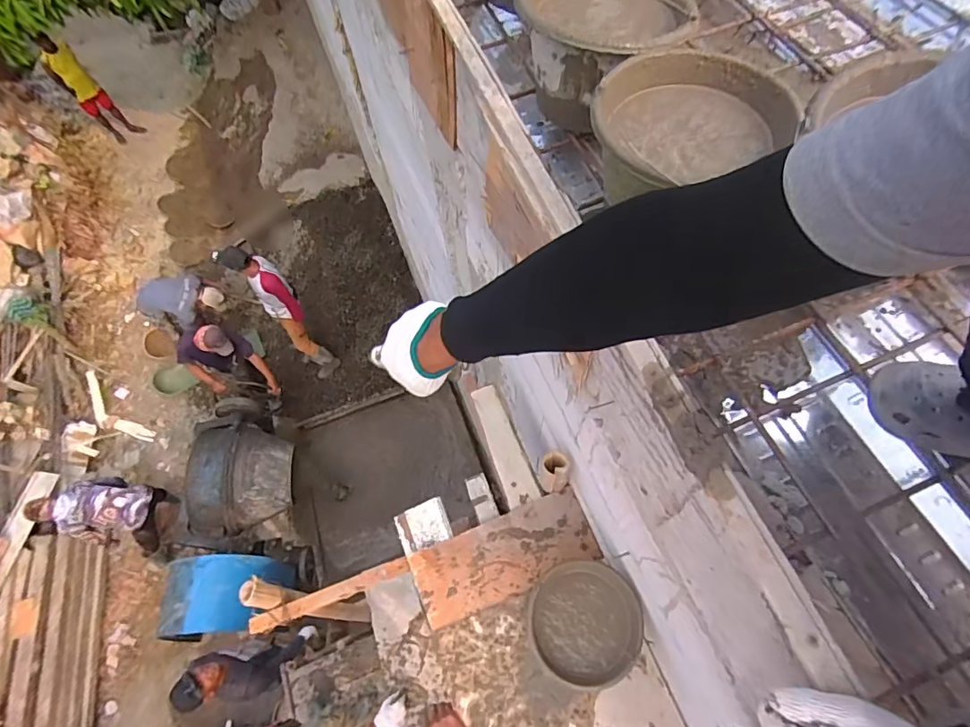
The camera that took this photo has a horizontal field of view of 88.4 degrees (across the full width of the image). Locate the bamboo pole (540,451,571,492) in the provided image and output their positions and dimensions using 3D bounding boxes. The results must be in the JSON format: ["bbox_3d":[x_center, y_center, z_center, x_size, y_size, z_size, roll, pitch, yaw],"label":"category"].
[{"bbox_3d":[0.183,0.284,1.305,0.076,0.179,0.067,-2,64,1],"label":"bamboo pole"}]

